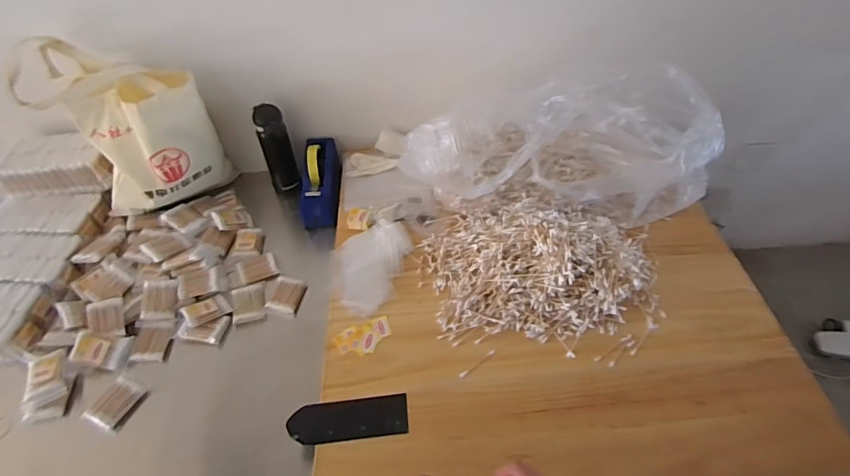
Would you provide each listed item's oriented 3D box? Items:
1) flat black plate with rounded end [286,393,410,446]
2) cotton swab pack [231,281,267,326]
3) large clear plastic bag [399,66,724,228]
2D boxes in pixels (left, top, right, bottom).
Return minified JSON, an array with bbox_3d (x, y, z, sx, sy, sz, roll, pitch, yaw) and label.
[{"bbox_3d":[-0.112,0.269,0.668,0.171,0.008,0.058,-6,49,-3],"label":"flat black plate with rounded end"},{"bbox_3d":[-0.339,0.122,0.869,0.063,0.015,0.083,-16,50,-12],"label":"cotton swab pack"},{"bbox_3d":[0.244,-0.167,0.853,0.542,0.251,0.218,-11,49,-8],"label":"large clear plastic bag"}]

